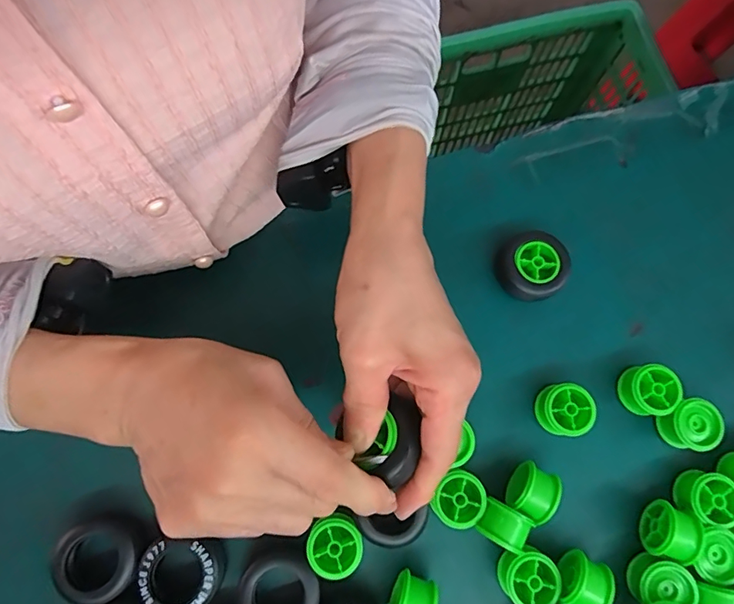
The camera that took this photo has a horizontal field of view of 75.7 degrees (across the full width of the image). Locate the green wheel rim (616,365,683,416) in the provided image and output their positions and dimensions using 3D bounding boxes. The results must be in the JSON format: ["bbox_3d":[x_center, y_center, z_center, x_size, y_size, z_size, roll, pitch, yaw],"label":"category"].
[{"bbox_3d":[0.197,0.062,0.330,0.033,0.024,0.033,1,76,-3],"label":"green wheel rim"}]

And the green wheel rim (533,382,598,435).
[{"bbox_3d":[0.135,0.074,0.326,0.034,0.026,0.033,0,76,-3],"label":"green wheel rim"}]

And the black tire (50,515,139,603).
[{"bbox_3d":[-0.168,0.162,0.298,0.051,0.023,0.047,1,76,-3],"label":"black tire"}]

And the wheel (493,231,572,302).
[{"bbox_3d":[0.121,-0.026,0.346,0.045,0.022,0.050,-29,79,-9],"label":"wheel"}]

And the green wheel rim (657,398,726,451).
[{"bbox_3d":[0.224,0.085,0.329,0.031,0.025,0.032,1,76,-3],"label":"green wheel rim"}]

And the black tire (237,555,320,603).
[{"bbox_3d":[-0.054,0.182,0.295,0.049,0.026,0.042,12,76,0],"label":"black tire"}]

